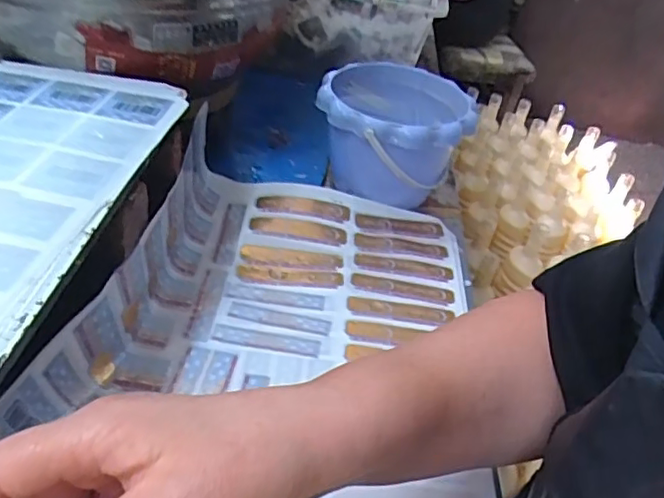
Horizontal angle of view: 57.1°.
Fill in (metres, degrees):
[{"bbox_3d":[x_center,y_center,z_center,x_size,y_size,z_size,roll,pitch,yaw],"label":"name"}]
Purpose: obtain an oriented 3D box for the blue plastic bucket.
[{"bbox_3d":[0.060,-0.114,0.640,0.150,0.114,0.147,8,37,-6],"label":"blue plastic bucket"}]

